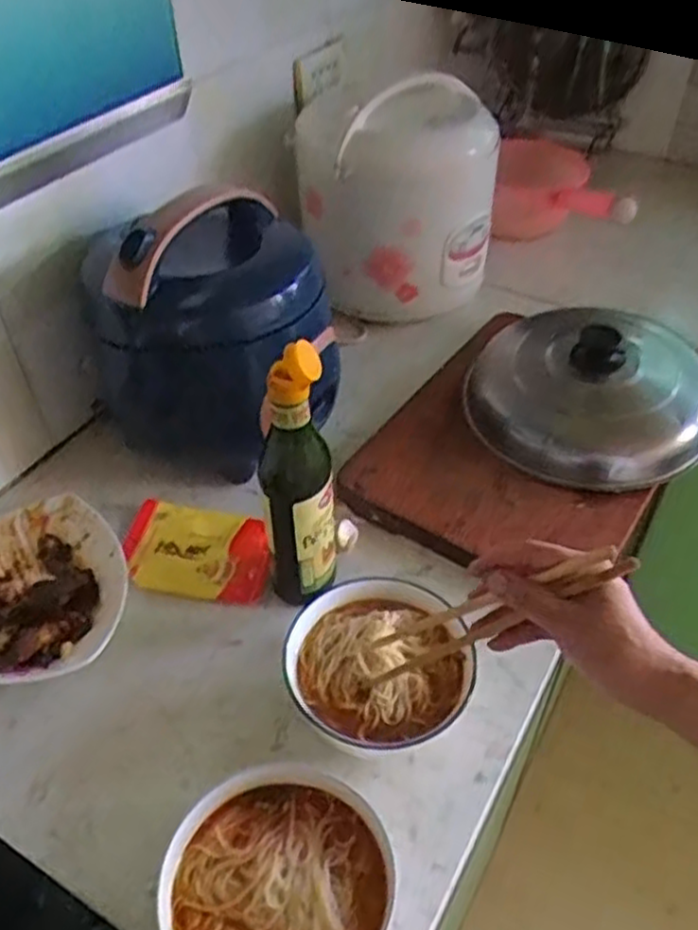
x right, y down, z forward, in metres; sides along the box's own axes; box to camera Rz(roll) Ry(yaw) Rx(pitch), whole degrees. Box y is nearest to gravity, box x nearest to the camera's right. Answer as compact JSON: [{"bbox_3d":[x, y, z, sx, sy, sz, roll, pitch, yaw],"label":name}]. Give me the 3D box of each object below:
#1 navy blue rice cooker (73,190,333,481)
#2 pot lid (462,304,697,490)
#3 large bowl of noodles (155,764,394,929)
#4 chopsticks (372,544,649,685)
[{"bbox_3d":[-0.118,-0.122,0.760,0.192,0.232,0.195,20,48,20],"label":"navy blue rice cooker"},{"bbox_3d":[0.263,-0.082,0.795,0.252,0.087,0.225,19,48,19],"label":"pot lid"},{"bbox_3d":[-0.048,0.281,0.494,0.145,0.051,0.138,0,44,0],"label":"large bowl of noodles"},{"bbox_3d":[0.094,0.102,0.504,0.027,0.220,0.033,37,41,-21],"label":"chopsticks"}]

